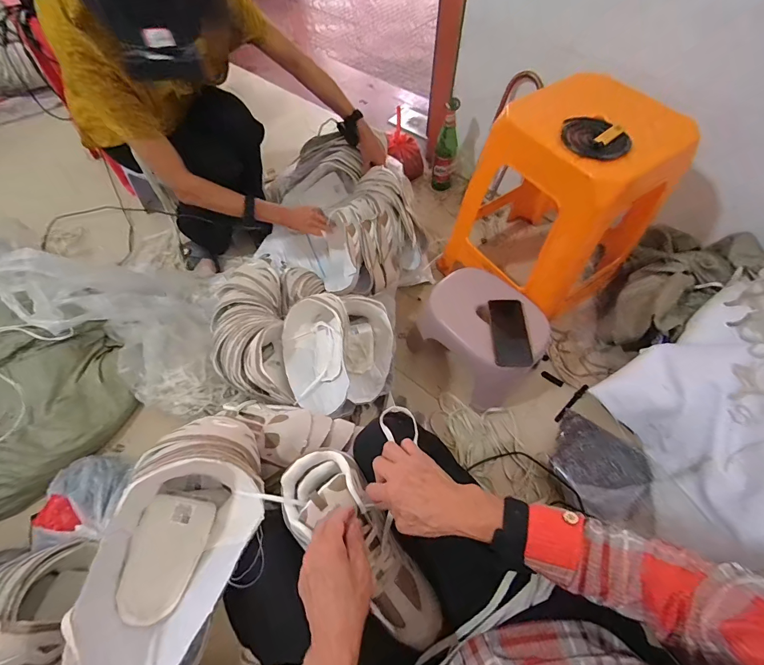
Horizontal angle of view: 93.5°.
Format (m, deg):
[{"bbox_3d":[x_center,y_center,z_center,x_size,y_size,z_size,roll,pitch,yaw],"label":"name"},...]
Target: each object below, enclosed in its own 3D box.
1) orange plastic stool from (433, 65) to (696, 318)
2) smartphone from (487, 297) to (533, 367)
[{"bbox_3d":[0.403,-0.289,0.856,0.321,0.454,0.346,-32,66,-16],"label":"orange plastic stool"},{"bbox_3d":[0.281,-0.001,0.787,0.078,0.009,0.155,-2,69,3],"label":"smartphone"}]

